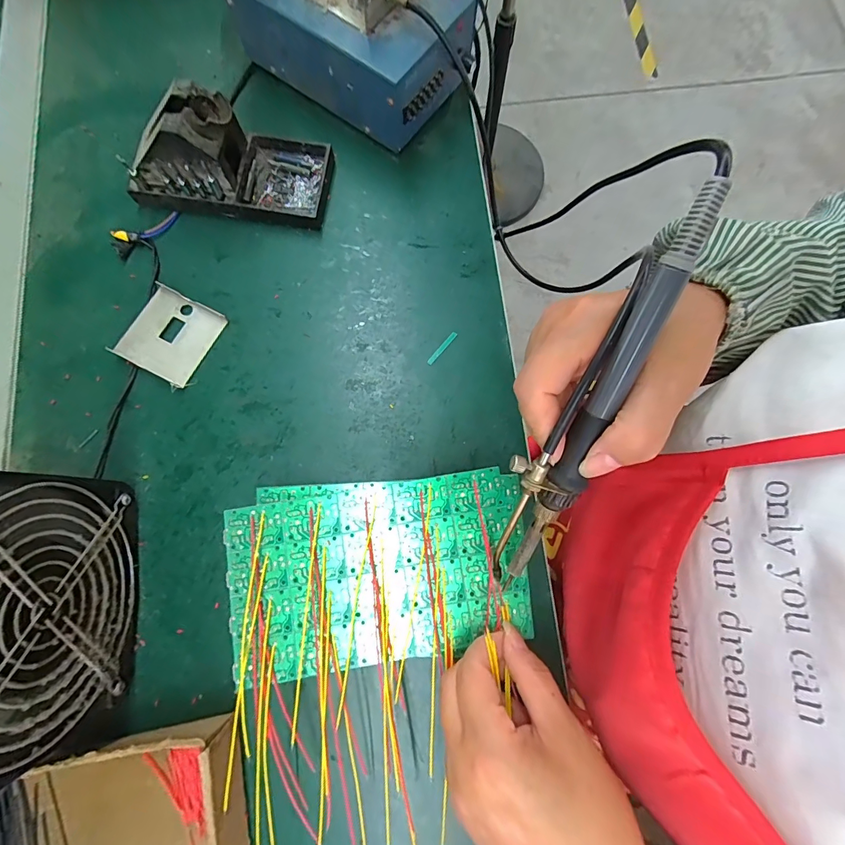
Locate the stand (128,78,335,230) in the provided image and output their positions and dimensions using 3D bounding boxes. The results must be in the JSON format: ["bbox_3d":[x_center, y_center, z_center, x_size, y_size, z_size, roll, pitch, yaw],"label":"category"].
[{"bbox_3d":[-0.164,-0.224,0.334,0.160,0.071,0.079,7,78,1],"label":"stand"}]

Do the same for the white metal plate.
[{"bbox_3d":[-0.209,-0.073,0.333,0.070,0.009,0.068,26,79,5],"label":"white metal plate"}]

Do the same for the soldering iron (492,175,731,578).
[{"bbox_3d":[0.070,-0.001,0.186,0.034,0.016,0.201,22,115,4],"label":"soldering iron"}]

